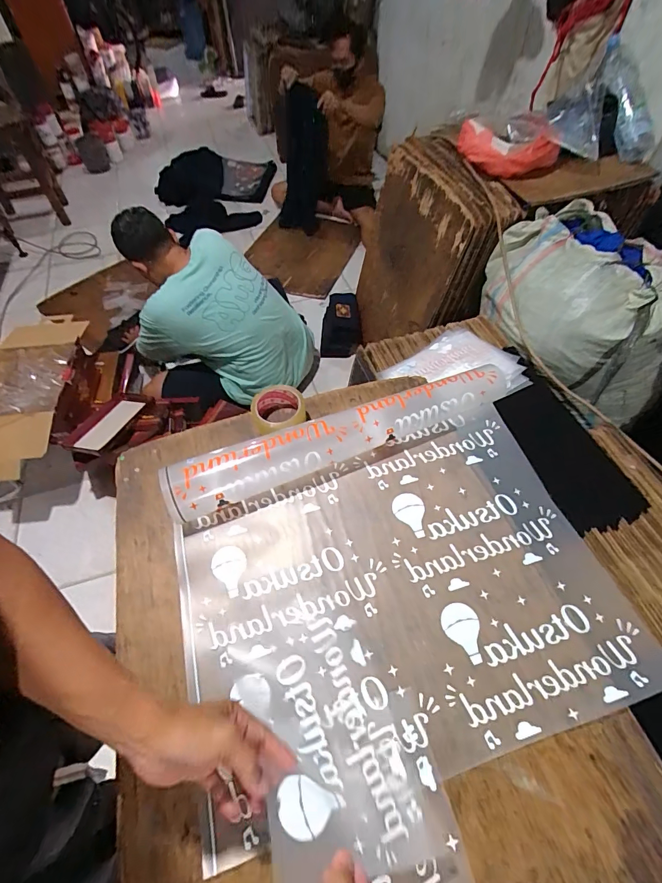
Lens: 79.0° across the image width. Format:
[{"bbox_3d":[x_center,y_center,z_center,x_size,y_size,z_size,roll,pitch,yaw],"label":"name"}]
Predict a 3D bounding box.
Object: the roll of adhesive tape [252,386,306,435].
[{"bbox_3d":[-0.091,-0.048,0.726,0.098,0.063,0.103,-1,57,1],"label":"roll of adhesive tape"}]

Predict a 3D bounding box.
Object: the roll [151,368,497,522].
[{"bbox_3d":[0.026,-0.012,0.680,0.598,0.075,0.088,-20,59,-11],"label":"roll"}]

